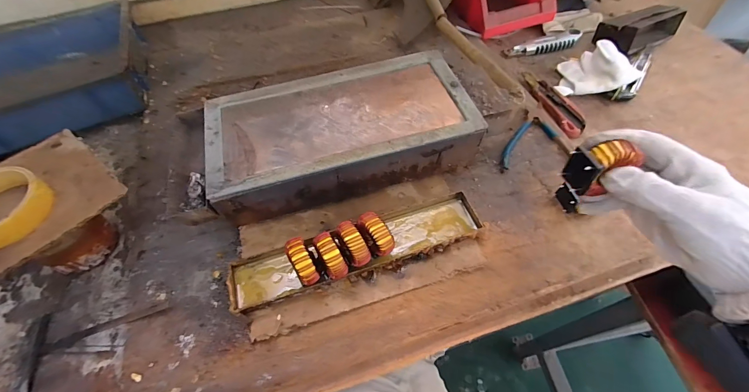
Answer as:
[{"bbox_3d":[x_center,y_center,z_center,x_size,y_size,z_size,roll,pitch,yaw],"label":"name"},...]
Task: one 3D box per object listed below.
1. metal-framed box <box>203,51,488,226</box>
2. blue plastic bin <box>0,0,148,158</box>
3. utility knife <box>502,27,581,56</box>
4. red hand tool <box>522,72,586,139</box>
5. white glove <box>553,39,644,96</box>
[{"bbox_3d":[-0.042,-0.082,0.448,0.330,0.084,0.169,-14,58,-7],"label":"metal-framed box"},{"bbox_3d":[-0.631,-0.196,0.561,0.428,0.087,0.306,-24,60,-13],"label":"blue plastic bin"},{"bbox_3d":[0.338,-0.299,0.643,0.168,0.018,0.039,-18,58,-10],"label":"utility knife"},{"bbox_3d":[0.297,-0.160,0.549,0.052,0.012,0.160,-14,58,-7],"label":"red hand tool"},{"bbox_3d":[0.384,-0.214,0.564,0.120,0.052,0.118,29,63,19],"label":"white glove"}]

